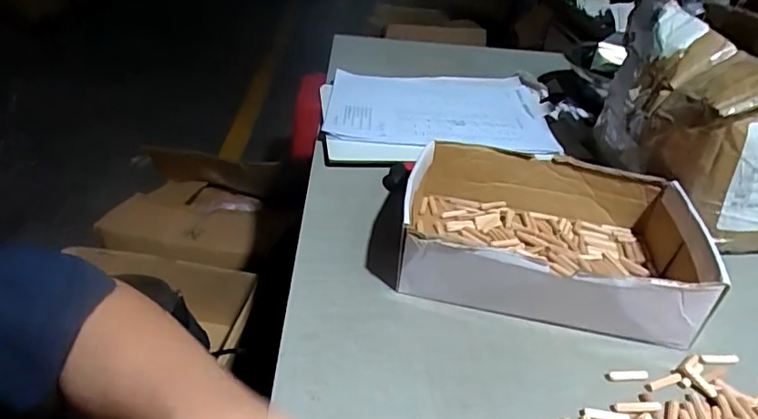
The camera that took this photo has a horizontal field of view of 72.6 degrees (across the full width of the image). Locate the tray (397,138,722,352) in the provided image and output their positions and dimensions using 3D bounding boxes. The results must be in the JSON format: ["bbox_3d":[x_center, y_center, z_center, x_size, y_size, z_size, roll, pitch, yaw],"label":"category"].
[{"bbox_3d":[0.143,0.022,0.453,0.230,0.068,0.173,9,34,5],"label":"tray"}]

